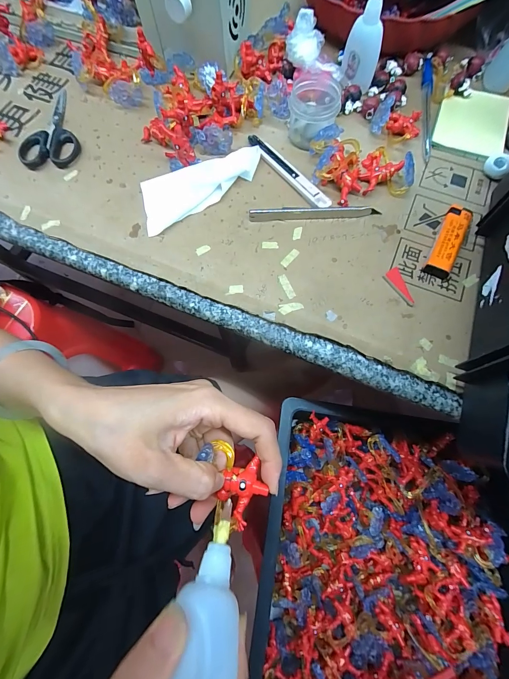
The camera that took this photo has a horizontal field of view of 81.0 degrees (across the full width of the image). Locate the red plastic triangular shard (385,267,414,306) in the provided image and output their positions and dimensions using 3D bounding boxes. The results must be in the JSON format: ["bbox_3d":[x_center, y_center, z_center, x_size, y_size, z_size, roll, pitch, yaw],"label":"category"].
[{"bbox_3d":[0.140,-0.050,0.283,0.014,0.005,0.039,-31,73,-8],"label":"red plastic triangular shard"}]

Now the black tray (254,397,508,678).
[{"bbox_3d":[0.161,0.319,0.357,0.310,0.070,0.444,8,72,4],"label":"black tray"}]

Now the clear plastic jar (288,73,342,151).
[{"bbox_3d":[0.064,-0.249,0.328,0.051,0.043,0.057,7,72,4],"label":"clear plastic jar"}]

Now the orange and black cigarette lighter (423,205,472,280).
[{"bbox_3d":[0.191,-0.097,0.294,0.023,0.015,0.080,27,75,10],"label":"orange and black cigarette lighter"}]

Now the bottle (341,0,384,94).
[{"bbox_3d":[0.121,-0.329,0.322,0.032,0.095,0.026,-19,72,-5],"label":"bottle"}]

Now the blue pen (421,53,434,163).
[{"bbox_3d":[0.206,-0.276,0.353,0.013,0.012,0.162,9,72,5],"label":"blue pen"}]

